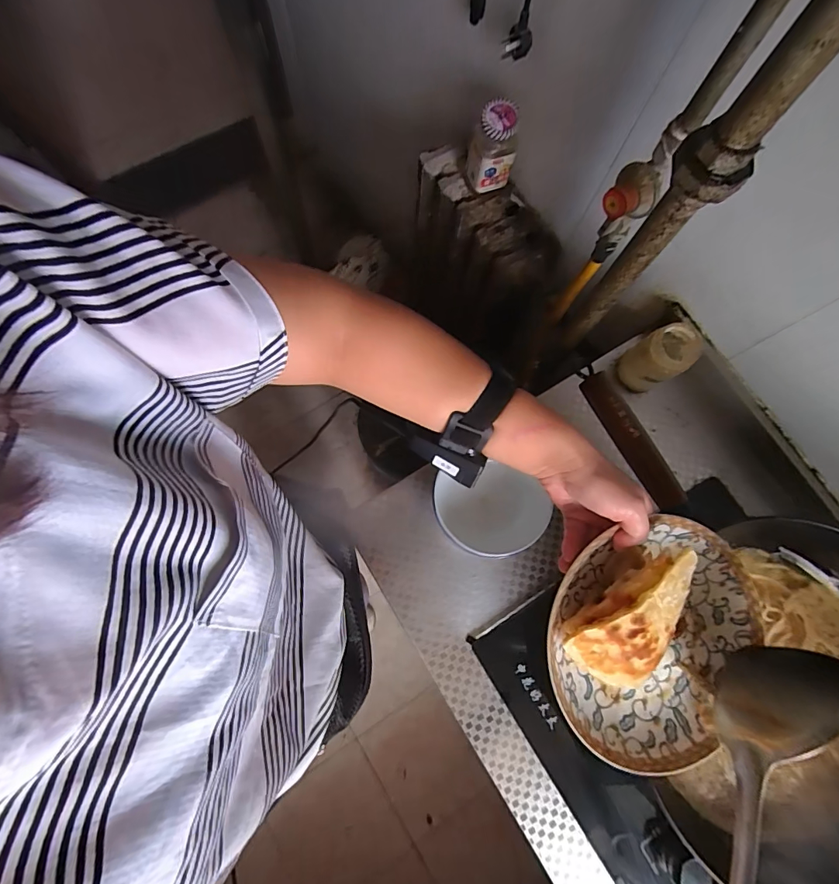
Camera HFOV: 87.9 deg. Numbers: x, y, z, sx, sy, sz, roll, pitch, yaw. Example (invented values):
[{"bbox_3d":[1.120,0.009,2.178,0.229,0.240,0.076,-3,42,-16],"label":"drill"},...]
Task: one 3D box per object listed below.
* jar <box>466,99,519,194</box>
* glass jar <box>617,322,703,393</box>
[{"bbox_3d":[0.115,-0.467,0.695,0.067,0.124,0.052,-13,78,-3],"label":"jar"},{"bbox_3d":[0.318,-0.110,0.589,0.077,0.097,0.065,-33,80,-7],"label":"glass jar"}]

